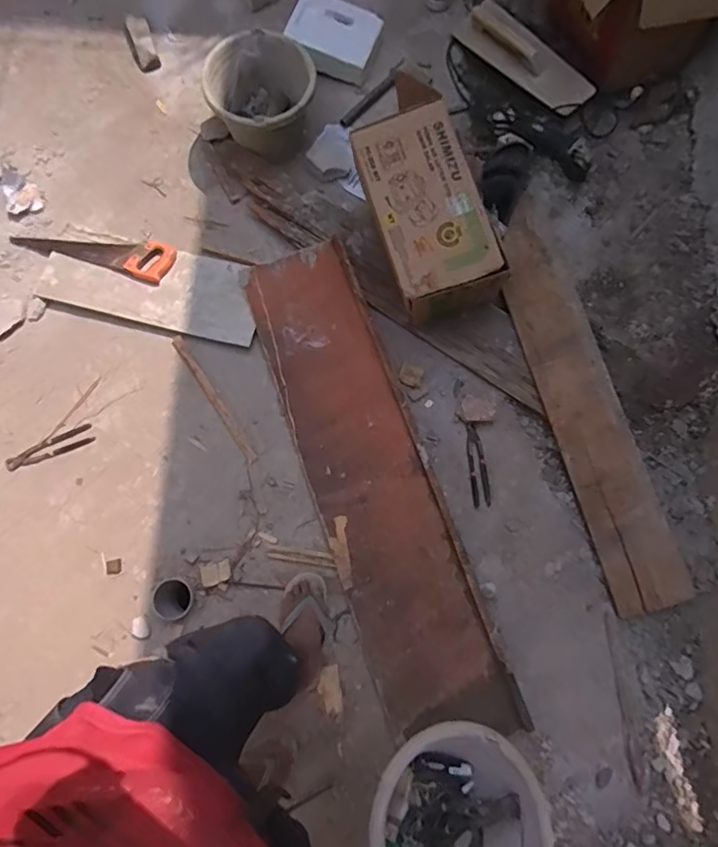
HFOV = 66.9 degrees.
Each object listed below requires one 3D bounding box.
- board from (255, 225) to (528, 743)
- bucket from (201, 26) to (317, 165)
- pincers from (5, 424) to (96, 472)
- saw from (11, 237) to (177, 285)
[{"bbox_3d":[0.024,0.137,1.384,0.289,0.028,1.274,-21,78,4],"label":"board"},{"bbox_3d":[-0.262,-0.893,1.505,0.270,0.202,0.272,1,76,-2],"label":"bucket"},{"bbox_3d":[-0.810,0.063,1.426,0.221,0.026,0.057,-22,79,-4],"label":"pincers"},{"bbox_3d":[-0.749,-0.500,1.537,0.461,0.024,0.115,15,79,4],"label":"saw"}]

